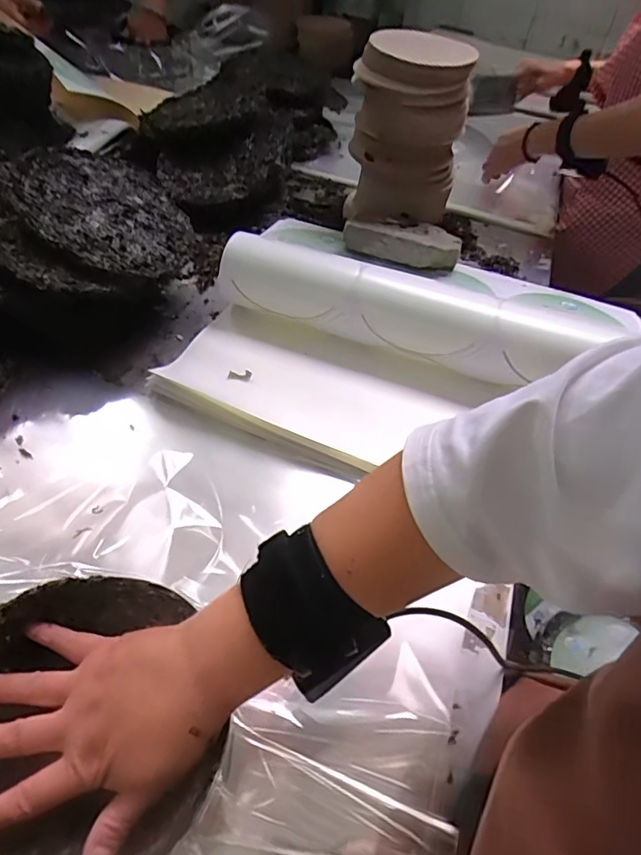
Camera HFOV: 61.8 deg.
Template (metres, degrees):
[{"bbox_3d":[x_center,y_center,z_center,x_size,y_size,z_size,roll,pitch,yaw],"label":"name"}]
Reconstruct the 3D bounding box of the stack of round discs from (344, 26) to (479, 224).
[{"bbox_3d":[0.115,-0.392,0.736,0.152,0.215,0.129,10,48,2],"label":"stack of round discs"}]

